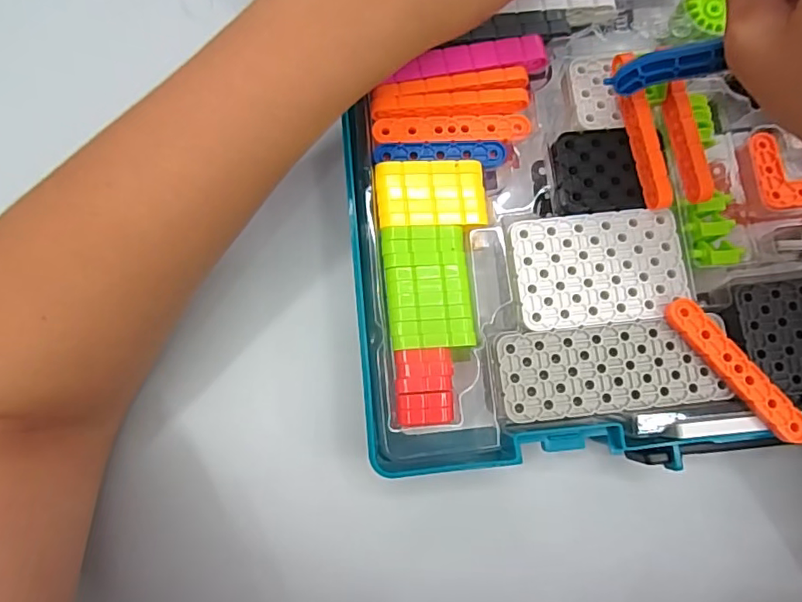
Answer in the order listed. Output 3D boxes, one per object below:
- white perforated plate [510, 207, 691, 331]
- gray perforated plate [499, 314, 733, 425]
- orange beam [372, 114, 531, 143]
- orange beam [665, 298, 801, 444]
[{"bbox_3d":[0.090,-0.015,0.236,0.075,0.004,0.050,-6,79,-2],"label":"white perforated plate"},{"bbox_3d":[0.092,0.029,0.228,0.096,0.004,0.038,-6,79,-2],"label":"gray perforated plate"},{"bbox_3d":[0.024,-0.083,0.251,0.073,0.004,0.013,-1,79,-1],"label":"orange beam"},{"bbox_3d":[0.143,0.029,0.226,0.015,0.006,0.074,-38,82,-7],"label":"orange beam"}]

